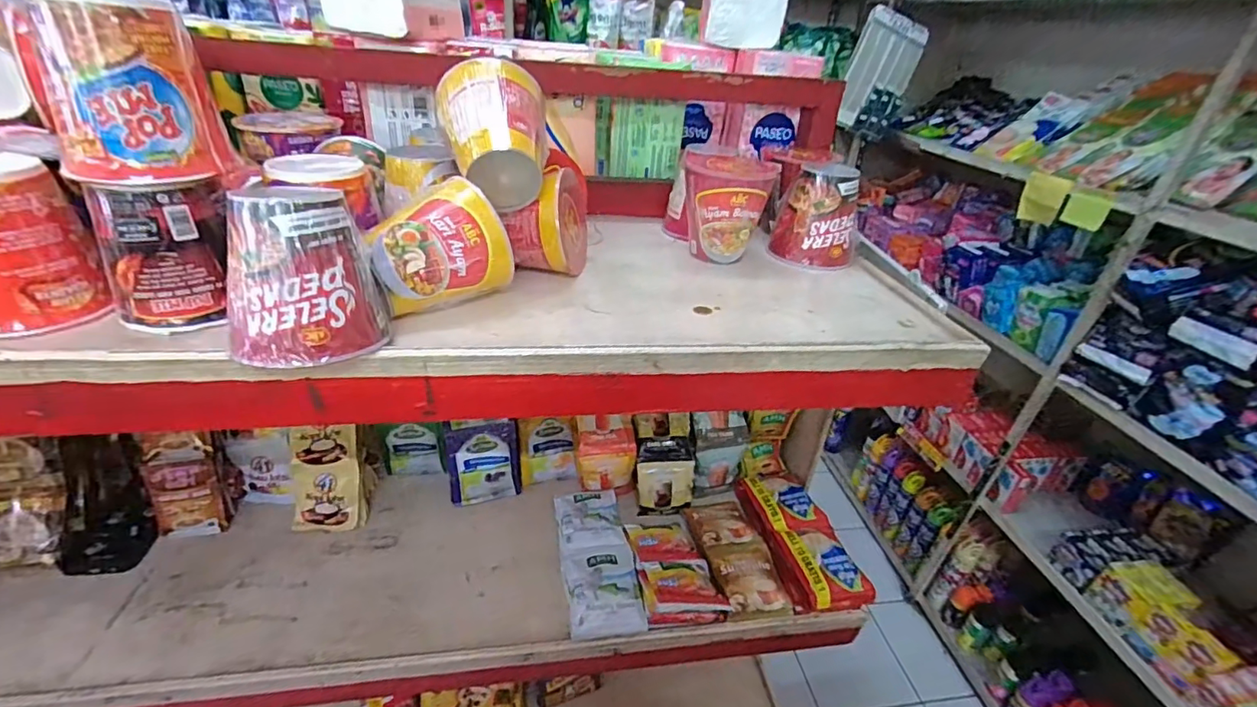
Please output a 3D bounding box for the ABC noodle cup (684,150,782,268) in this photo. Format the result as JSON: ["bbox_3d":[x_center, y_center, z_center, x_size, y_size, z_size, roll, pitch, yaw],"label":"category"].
[{"bbox_3d":[0.114,-0.173,0.627,0.103,0.109,0.110,8,31,3],"label":"ABC noodle cup"}]

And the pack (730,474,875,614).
[{"bbox_3d":[0.243,0.253,0.749,0.099,0.041,0.237,-1,31,-11],"label":"pack"}]

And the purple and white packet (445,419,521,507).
[{"bbox_3d":[-0.210,0.160,0.780,0.105,0.118,0.046,-9,34,-24],"label":"purple and white packet"}]

